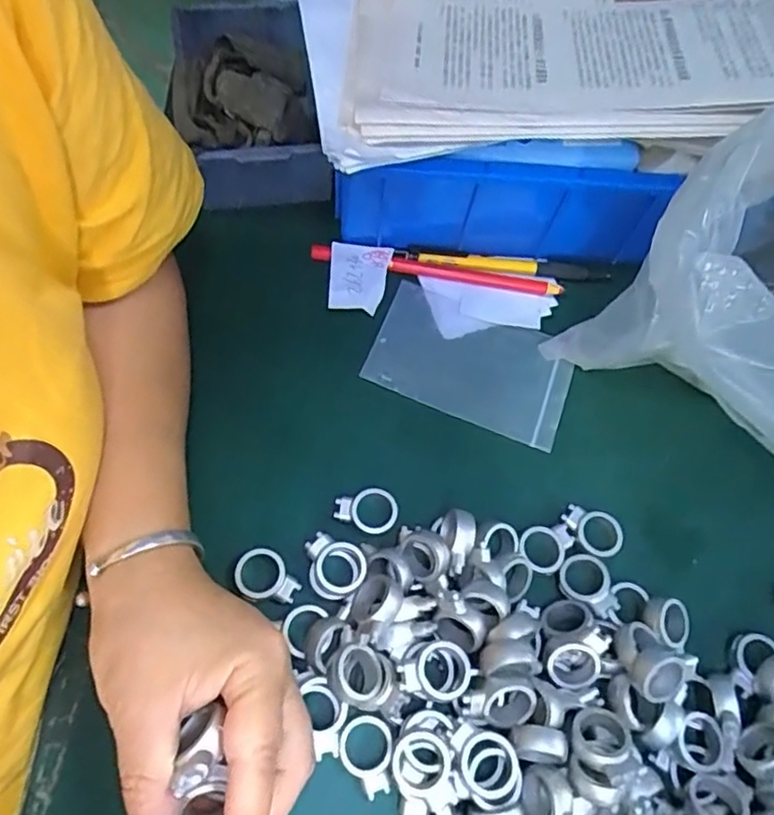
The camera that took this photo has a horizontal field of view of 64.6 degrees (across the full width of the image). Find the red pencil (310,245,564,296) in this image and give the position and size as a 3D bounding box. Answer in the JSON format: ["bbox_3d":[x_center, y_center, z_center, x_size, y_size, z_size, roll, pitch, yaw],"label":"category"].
[{"bbox_3d":[0.033,-0.093,0.416,0.169,0.010,0.010,9,64,-1],"label":"red pencil"}]

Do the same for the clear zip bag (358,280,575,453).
[{"bbox_3d":[0.054,-0.029,0.390,0.123,0.004,0.077,21,64,5],"label":"clear zip bag"}]

